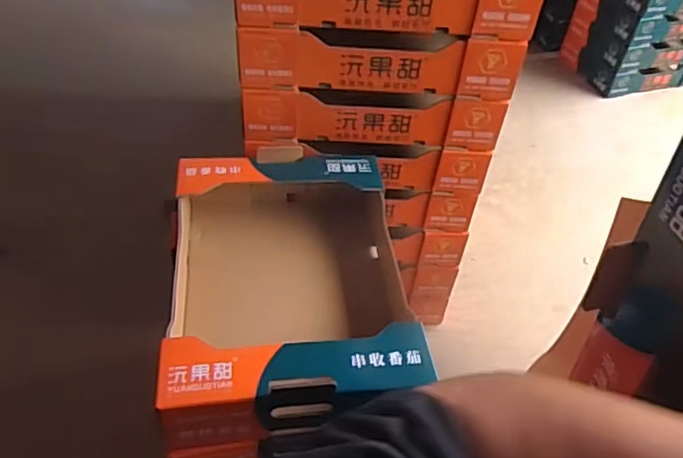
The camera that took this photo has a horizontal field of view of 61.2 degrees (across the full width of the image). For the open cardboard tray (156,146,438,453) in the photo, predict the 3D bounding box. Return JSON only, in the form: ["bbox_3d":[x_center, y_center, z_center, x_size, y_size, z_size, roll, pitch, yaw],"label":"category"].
[{"bbox_3d":[-0.069,0.065,0.757,0.284,0.117,0.410,-3,45,-7],"label":"open cardboard tray"}]

